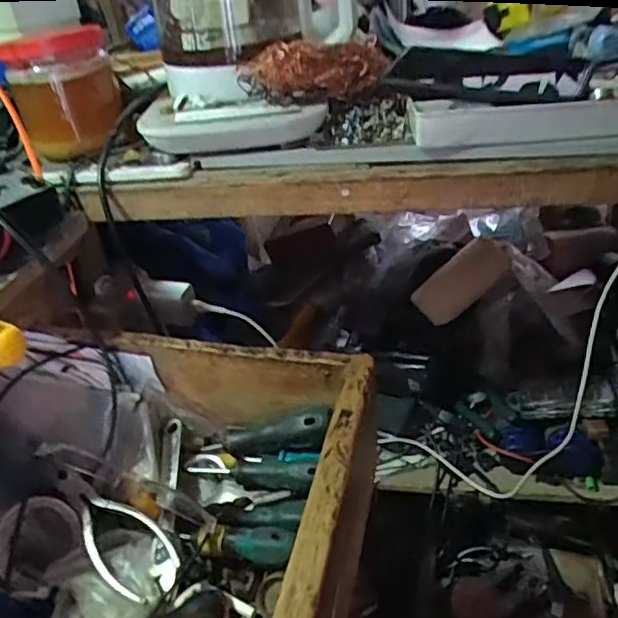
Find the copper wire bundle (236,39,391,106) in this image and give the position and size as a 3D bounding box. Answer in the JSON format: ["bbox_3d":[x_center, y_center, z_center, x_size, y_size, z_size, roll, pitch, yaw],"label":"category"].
[{"bbox_3d":[0.005,-0.201,0.516,0.126,0.050,0.032,-9,33,-3],"label":"copper wire bundle"}]

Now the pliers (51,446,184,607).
[{"bbox_3d":[-0.143,0.147,0.428,0.044,0.025,0.124,-32,60,-33],"label":"pliers"}]

